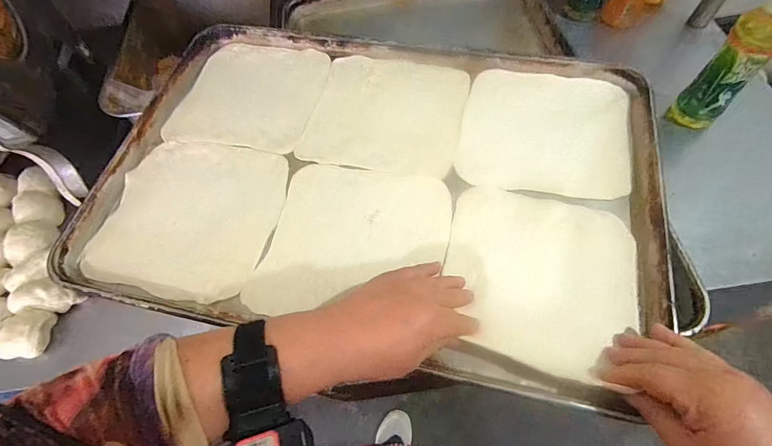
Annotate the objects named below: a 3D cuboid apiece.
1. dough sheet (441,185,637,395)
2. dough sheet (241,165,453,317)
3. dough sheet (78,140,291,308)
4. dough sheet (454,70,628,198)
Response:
[{"bbox_3d":[0.148,0.049,0.372,0.177,0.019,0.173,15,63,11],"label":"dough sheet"},{"bbox_3d":[-0.033,0.017,0.405,0.187,0.010,0.175,9,62,8],"label":"dough sheet"},{"bbox_3d":[-0.220,-0.010,0.435,0.194,0.020,0.185,7,62,7],"label":"dough sheet"},{"bbox_3d":[0.187,-0.110,0.454,0.187,0.012,0.172,10,63,9],"label":"dough sheet"}]

